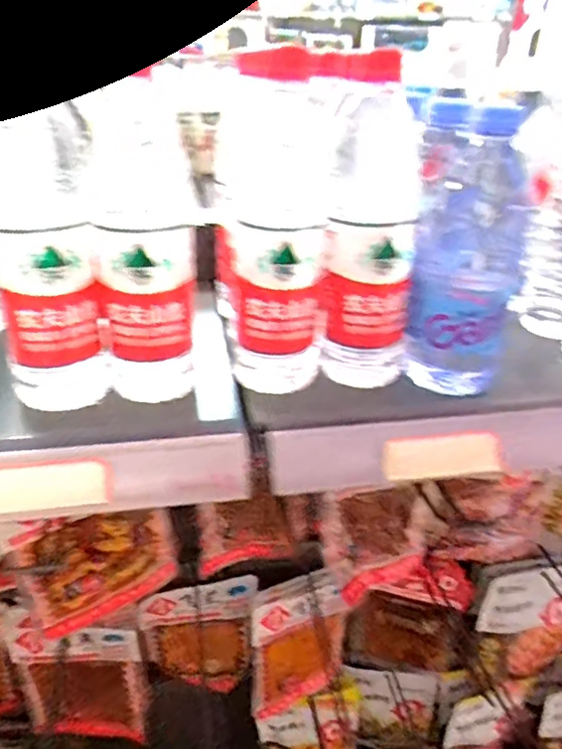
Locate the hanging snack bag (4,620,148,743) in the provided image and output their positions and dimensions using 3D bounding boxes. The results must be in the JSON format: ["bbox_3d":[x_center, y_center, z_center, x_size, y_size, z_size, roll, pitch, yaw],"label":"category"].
[{"bbox_3d":[-0.279,0.440,0.796,0.172,0.243,0.031,2,31,0],"label":"hanging snack bag"}]

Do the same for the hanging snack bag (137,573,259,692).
[{"bbox_3d":[-0.121,0.393,0.845,0.160,0.227,0.034,0,31,-4],"label":"hanging snack bag"}]

